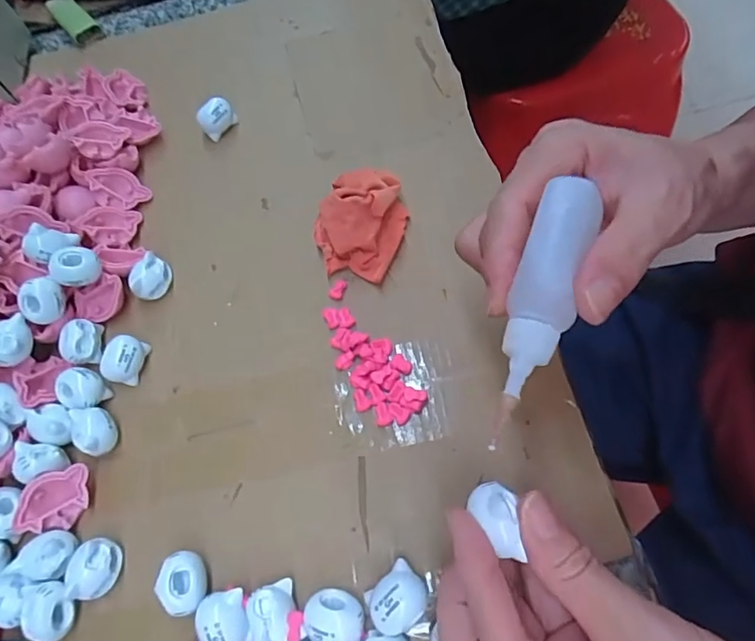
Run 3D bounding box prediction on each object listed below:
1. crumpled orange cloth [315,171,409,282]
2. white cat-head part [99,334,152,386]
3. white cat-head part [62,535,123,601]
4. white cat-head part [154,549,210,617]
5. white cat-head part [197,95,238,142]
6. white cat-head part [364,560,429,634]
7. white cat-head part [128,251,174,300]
[{"bbox_3d":[-0.010,-0.062,0.301,0.049,0.030,0.064,21,67,11],"label":"crumpled orange cloth"},{"bbox_3d":[-0.143,0.022,0.288,0.019,0.017,0.025,8,65,6],"label":"white cat-head part"},{"bbox_3d":[-0.133,0.116,0.241,0.018,0.016,0.026,4,65,4],"label":"white cat-head part"},{"bbox_3d":[-0.088,0.120,0.236,0.020,0.020,0.025,-21,66,-8],"label":"white cat-head part"},{"bbox_3d":[-0.111,-0.138,0.355,0.016,0.024,0.023,30,72,19],"label":"white cat-head part"},{"bbox_3d":[0.009,0.119,0.220,0.025,0.021,0.021,-40,69,-16],"label":"white cat-head part"},{"bbox_3d":[-0.134,-0.024,0.306,0.015,0.021,0.025,25,71,18],"label":"white cat-head part"}]

